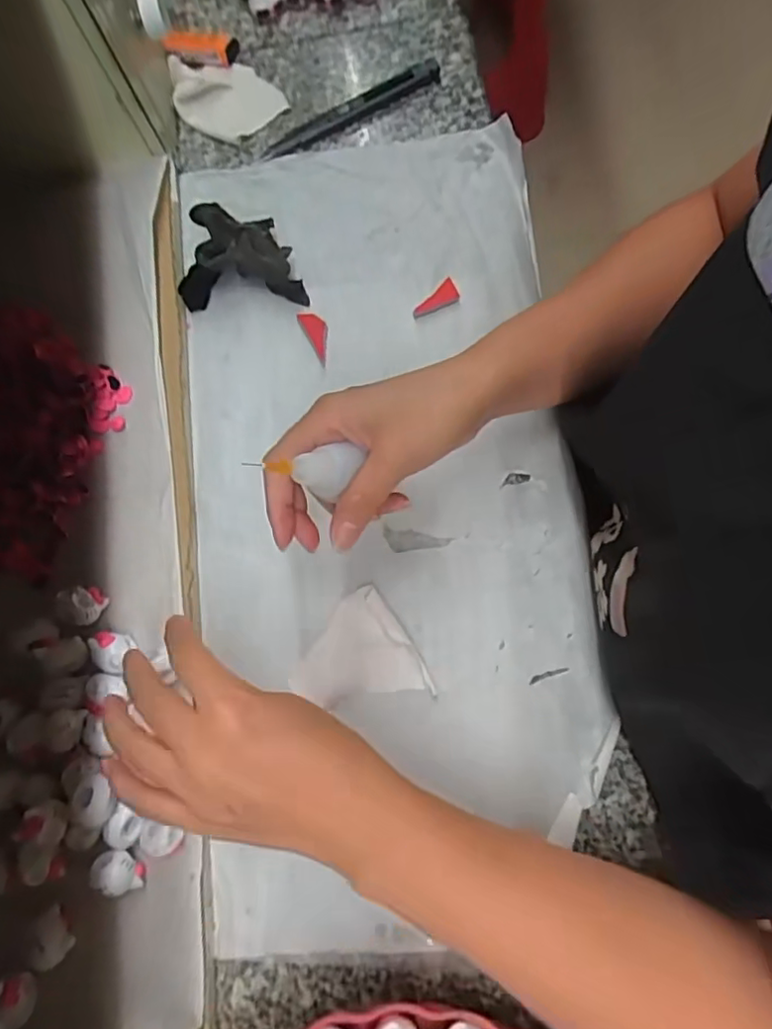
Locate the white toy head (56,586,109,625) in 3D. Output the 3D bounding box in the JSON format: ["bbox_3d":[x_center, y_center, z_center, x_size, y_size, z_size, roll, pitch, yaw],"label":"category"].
[{"bbox_3d":[-0.177,0.052,0.353,0.022,0.015,0.022,0,76,2],"label":"white toy head"}]

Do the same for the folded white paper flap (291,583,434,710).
[{"bbox_3d":[-0.018,0.086,0.349,0.067,0.010,0.068,-33,77,-6],"label":"folded white paper flap"}]

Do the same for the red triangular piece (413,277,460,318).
[{"bbox_3d":[0.031,-0.142,0.401,0.033,0.008,0.016,-27,77,-5],"label":"red triangular piece"}]

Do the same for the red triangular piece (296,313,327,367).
[{"bbox_3d":[-0.045,-0.119,0.402,0.015,0.005,0.040,-27,76,-5],"label":"red triangular piece"}]

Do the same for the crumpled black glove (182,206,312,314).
[{"bbox_3d":[-0.096,-0.172,0.402,0.079,0.030,0.056,-3,76,1],"label":"crumpled black glove"}]

